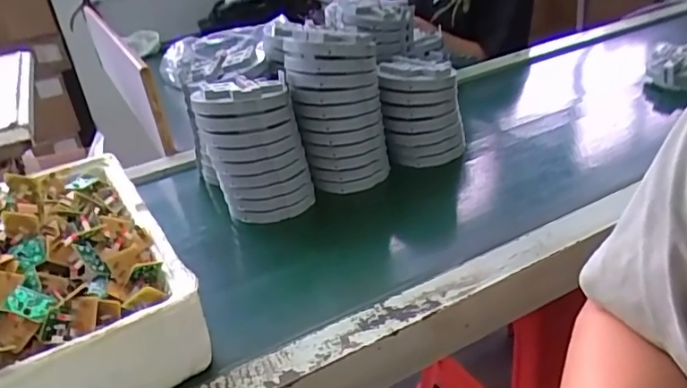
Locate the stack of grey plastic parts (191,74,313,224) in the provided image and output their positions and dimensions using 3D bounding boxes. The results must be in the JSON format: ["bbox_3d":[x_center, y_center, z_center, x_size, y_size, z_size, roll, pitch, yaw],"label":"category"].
[{"bbox_3d":[-0.099,-0.047,0.632,0.112,0.161,0.083,-12,30,-8],"label":"stack of grey plastic parts"}]

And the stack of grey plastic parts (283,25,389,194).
[{"bbox_3d":[-0.007,-0.098,0.634,0.102,0.179,0.077,-6,29,2],"label":"stack of grey plastic parts"}]

